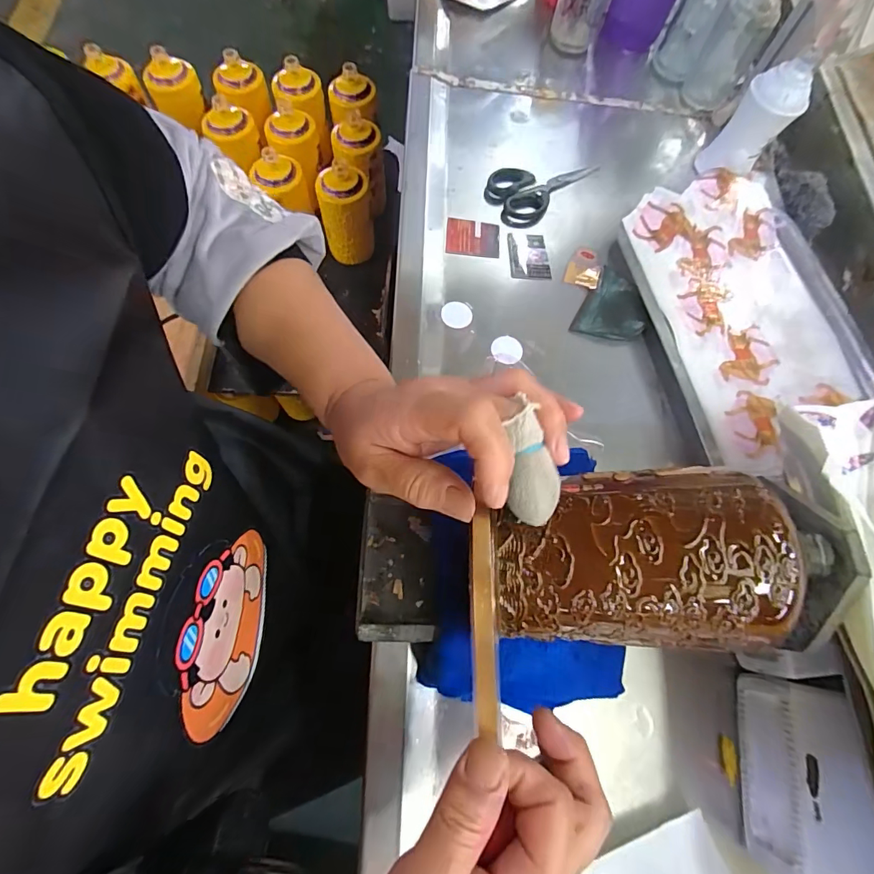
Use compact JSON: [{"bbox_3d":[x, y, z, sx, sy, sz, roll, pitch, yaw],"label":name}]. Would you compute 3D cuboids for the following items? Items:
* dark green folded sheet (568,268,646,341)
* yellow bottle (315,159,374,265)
[{"bbox_3d":[0.165,-0.116,0.413,0.056,0.007,0.074,30,71,7],"label":"dark green folded sheet"},{"bbox_3d":[-0.158,-0.387,0.780,0.089,0.154,0.087,-6,71,-6],"label":"yellow bottle"}]

